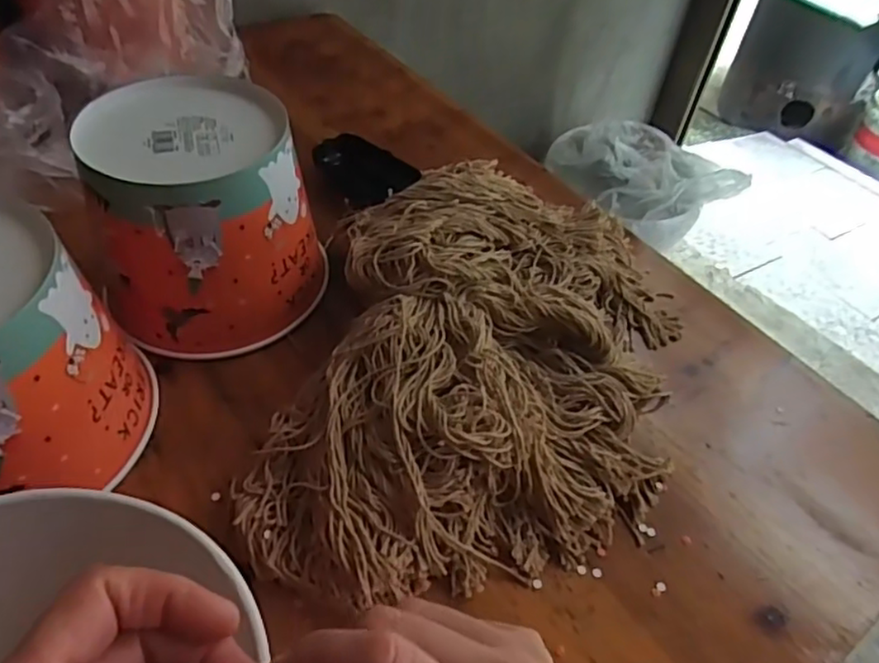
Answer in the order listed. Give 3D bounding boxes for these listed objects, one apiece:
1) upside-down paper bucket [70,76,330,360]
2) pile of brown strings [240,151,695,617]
[{"bbox_3d":[-0.157,-0.078,0.452,0.137,0.136,0.136,-8,51,-12],"label":"upside-down paper bucket"},{"bbox_3d":[0.034,0.014,0.430,0.254,0.075,0.329,12,49,4],"label":"pile of brown strings"}]

